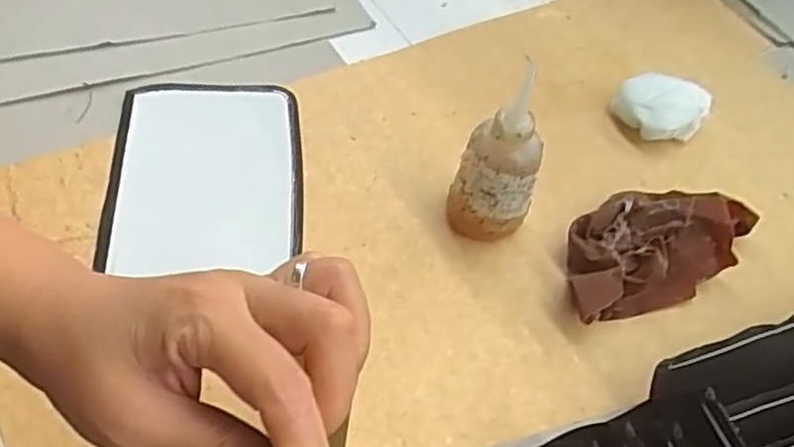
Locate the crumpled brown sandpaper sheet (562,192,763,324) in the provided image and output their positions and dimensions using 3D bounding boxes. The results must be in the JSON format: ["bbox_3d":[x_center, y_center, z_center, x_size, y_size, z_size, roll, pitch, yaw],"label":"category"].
[{"bbox_3d":[0.211,0.012,0.568,0.182,0.044,0.101,-14,57,-16],"label":"crumpled brown sandpaper sheet"}]

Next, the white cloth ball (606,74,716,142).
[{"bbox_3d":[0.254,-0.113,0.669,0.089,0.039,0.071,16,54,6],"label":"white cloth ball"}]

